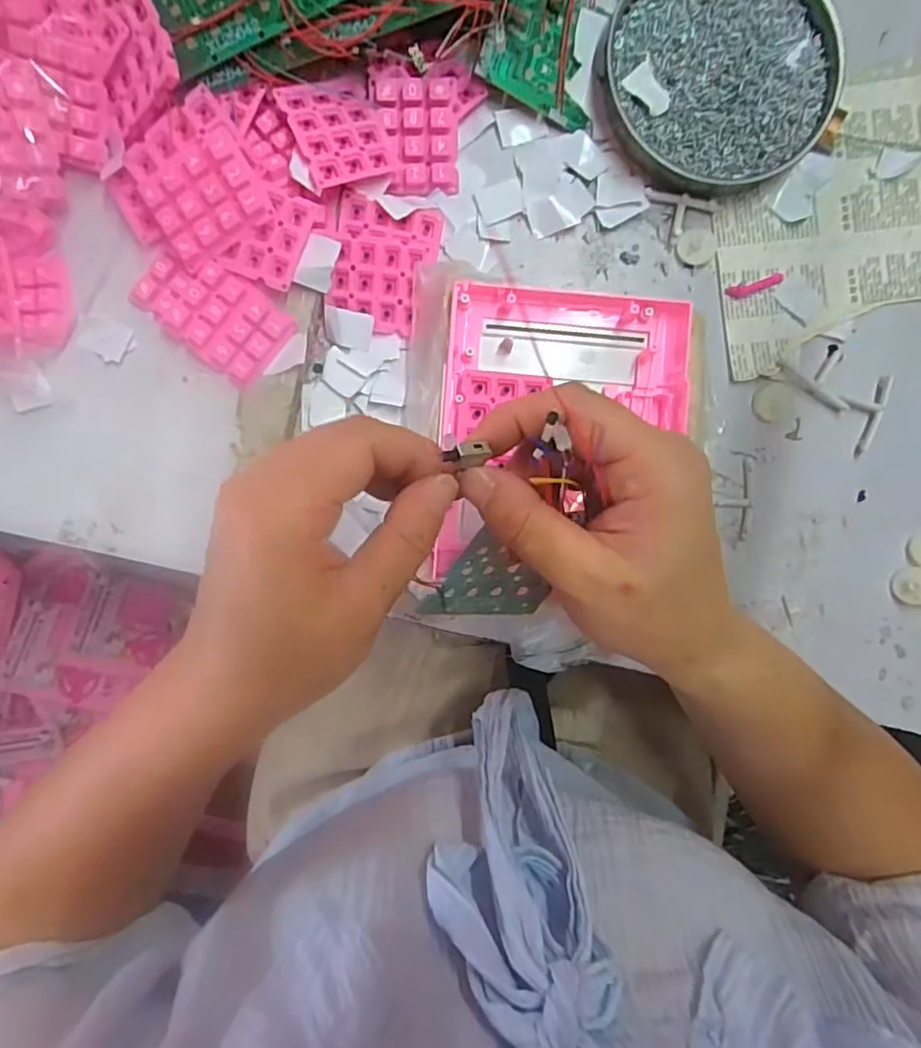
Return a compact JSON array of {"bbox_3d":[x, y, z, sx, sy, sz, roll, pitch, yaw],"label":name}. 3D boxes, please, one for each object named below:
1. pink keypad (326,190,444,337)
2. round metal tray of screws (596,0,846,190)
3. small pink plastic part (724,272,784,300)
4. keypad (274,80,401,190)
[{"bbox_3d":[-0.045,-0.151,0.344,0.058,0.016,0.072,11,91,-3],"label":"pink keypad"},{"bbox_3d":[0.155,-0.271,0.355,0.127,0.021,0.136,0,92,-3],"label":"round metal tray of screws"},{"bbox_3d":[0.183,-0.148,0.368,0.036,0.004,0.009,-21,93,-2],"label":"small pink plastic part"},{"bbox_3d":[-0.069,-0.220,0.334,0.051,0.009,0.056,-25,91,-18],"label":"keypad"}]

